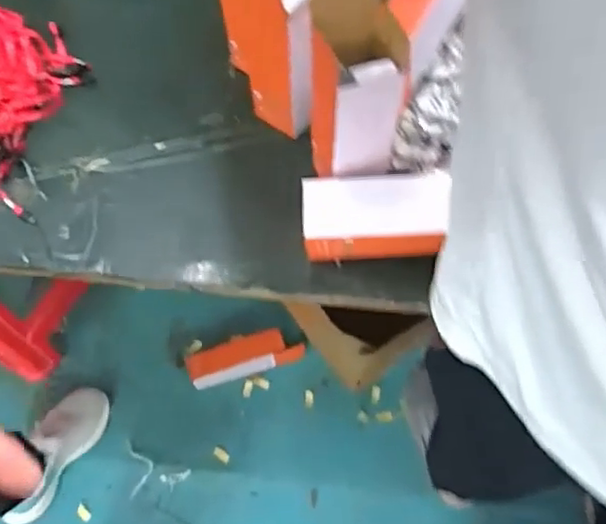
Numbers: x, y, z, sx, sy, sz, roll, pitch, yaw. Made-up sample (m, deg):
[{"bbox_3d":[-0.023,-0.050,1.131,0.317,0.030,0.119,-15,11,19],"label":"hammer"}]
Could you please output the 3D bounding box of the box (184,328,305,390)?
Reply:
[{"bbox_3d":[-0.129,0.207,1.369,0.247,0.073,0.083,-14,70,-6],"label":"box"}]

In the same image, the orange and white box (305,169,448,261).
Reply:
[{"bbox_3d":[0.071,-0.043,0.632,0.145,0.074,0.071,2,69,0],"label":"orange and white box"}]

